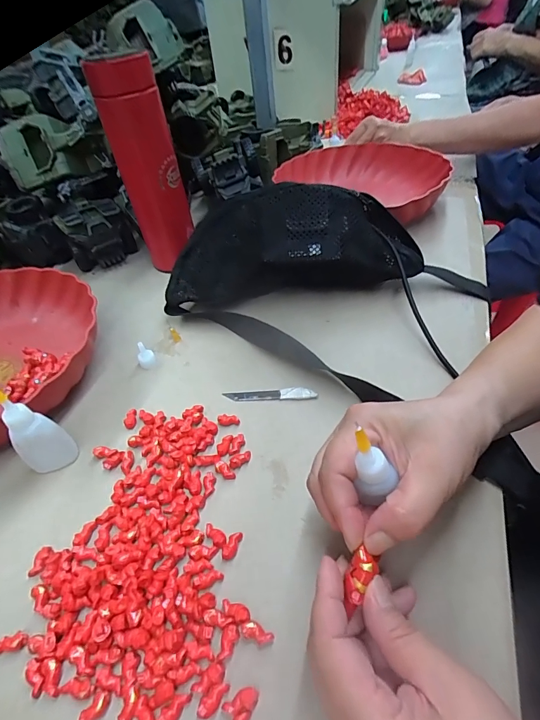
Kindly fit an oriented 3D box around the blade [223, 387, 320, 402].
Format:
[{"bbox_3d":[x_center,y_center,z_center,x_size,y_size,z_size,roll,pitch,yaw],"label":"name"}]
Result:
[{"bbox_3d":[0.000,0.030,0.340,0.080,0.006,0.010,-1,45,6],"label":"blade"}]

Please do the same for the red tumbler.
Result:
[{"bbox_3d":[-0.137,-0.210,0.449,0.065,0.229,0.059,-17,46,-10],"label":"red tumbler"}]

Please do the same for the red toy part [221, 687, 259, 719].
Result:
[{"bbox_3d":[-0.017,0.179,0.194,0.015,0.005,0.027,13,49,19],"label":"red toy part"}]

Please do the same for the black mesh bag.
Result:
[{"bbox_3d":[0.022,-0.106,0.397,0.265,0.111,0.063,-6,45,0],"label":"black mesh bag"}]

